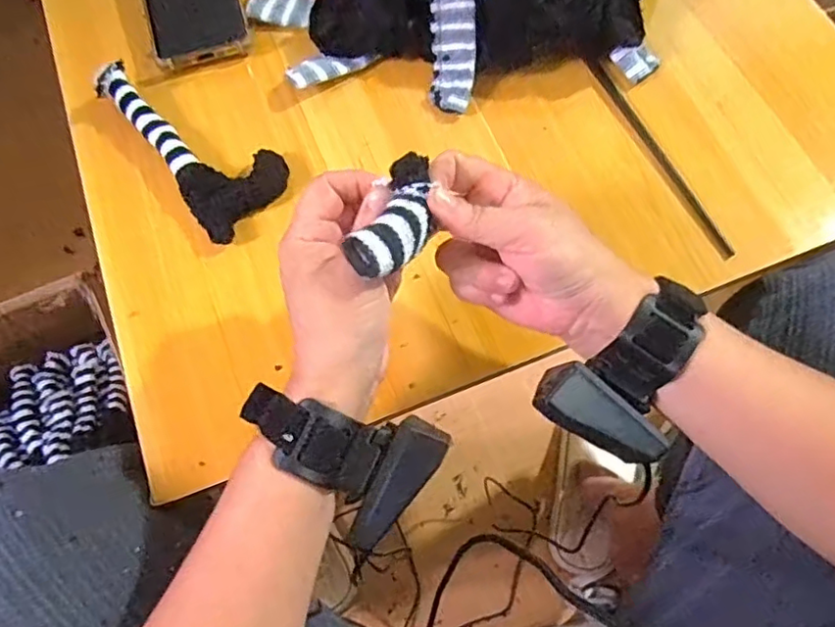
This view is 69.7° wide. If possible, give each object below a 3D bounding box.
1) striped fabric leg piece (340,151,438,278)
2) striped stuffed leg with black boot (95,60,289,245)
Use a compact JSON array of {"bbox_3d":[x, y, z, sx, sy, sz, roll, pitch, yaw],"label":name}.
[{"bbox_3d":[-0.008,-0.046,0.299,0.028,0.026,0.070,16,59,7],"label":"striped fabric leg piece"},{"bbox_3d":[-0.162,-0.131,0.440,0.073,0.030,0.160,-37,71,-14],"label":"striped stuffed leg with black boot"}]

